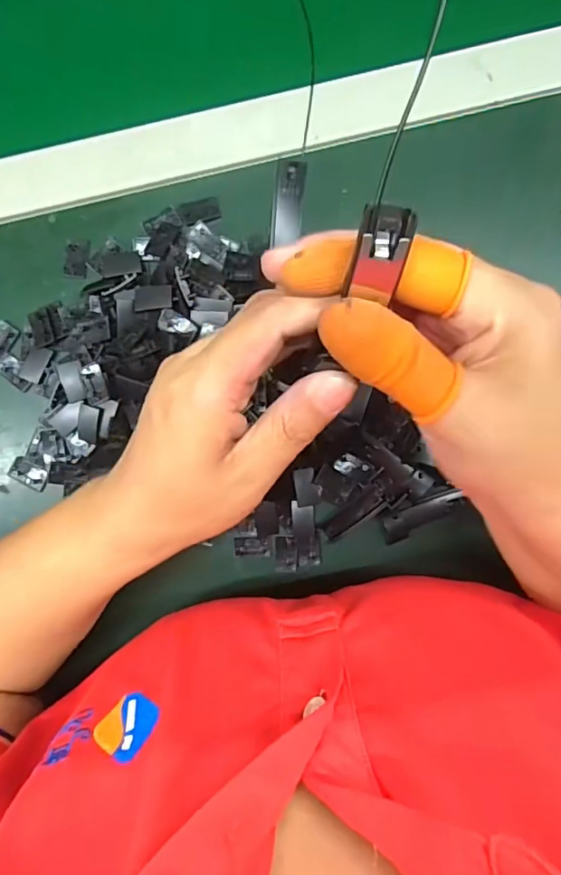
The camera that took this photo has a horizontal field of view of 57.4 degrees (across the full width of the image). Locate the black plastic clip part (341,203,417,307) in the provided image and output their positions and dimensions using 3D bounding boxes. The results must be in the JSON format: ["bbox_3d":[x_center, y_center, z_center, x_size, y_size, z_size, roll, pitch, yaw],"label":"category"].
[{"bbox_3d":[0.031,-0.056,0.157,0.016,0.004,0.028,2,126,-12],"label":"black plastic clip part"}]

